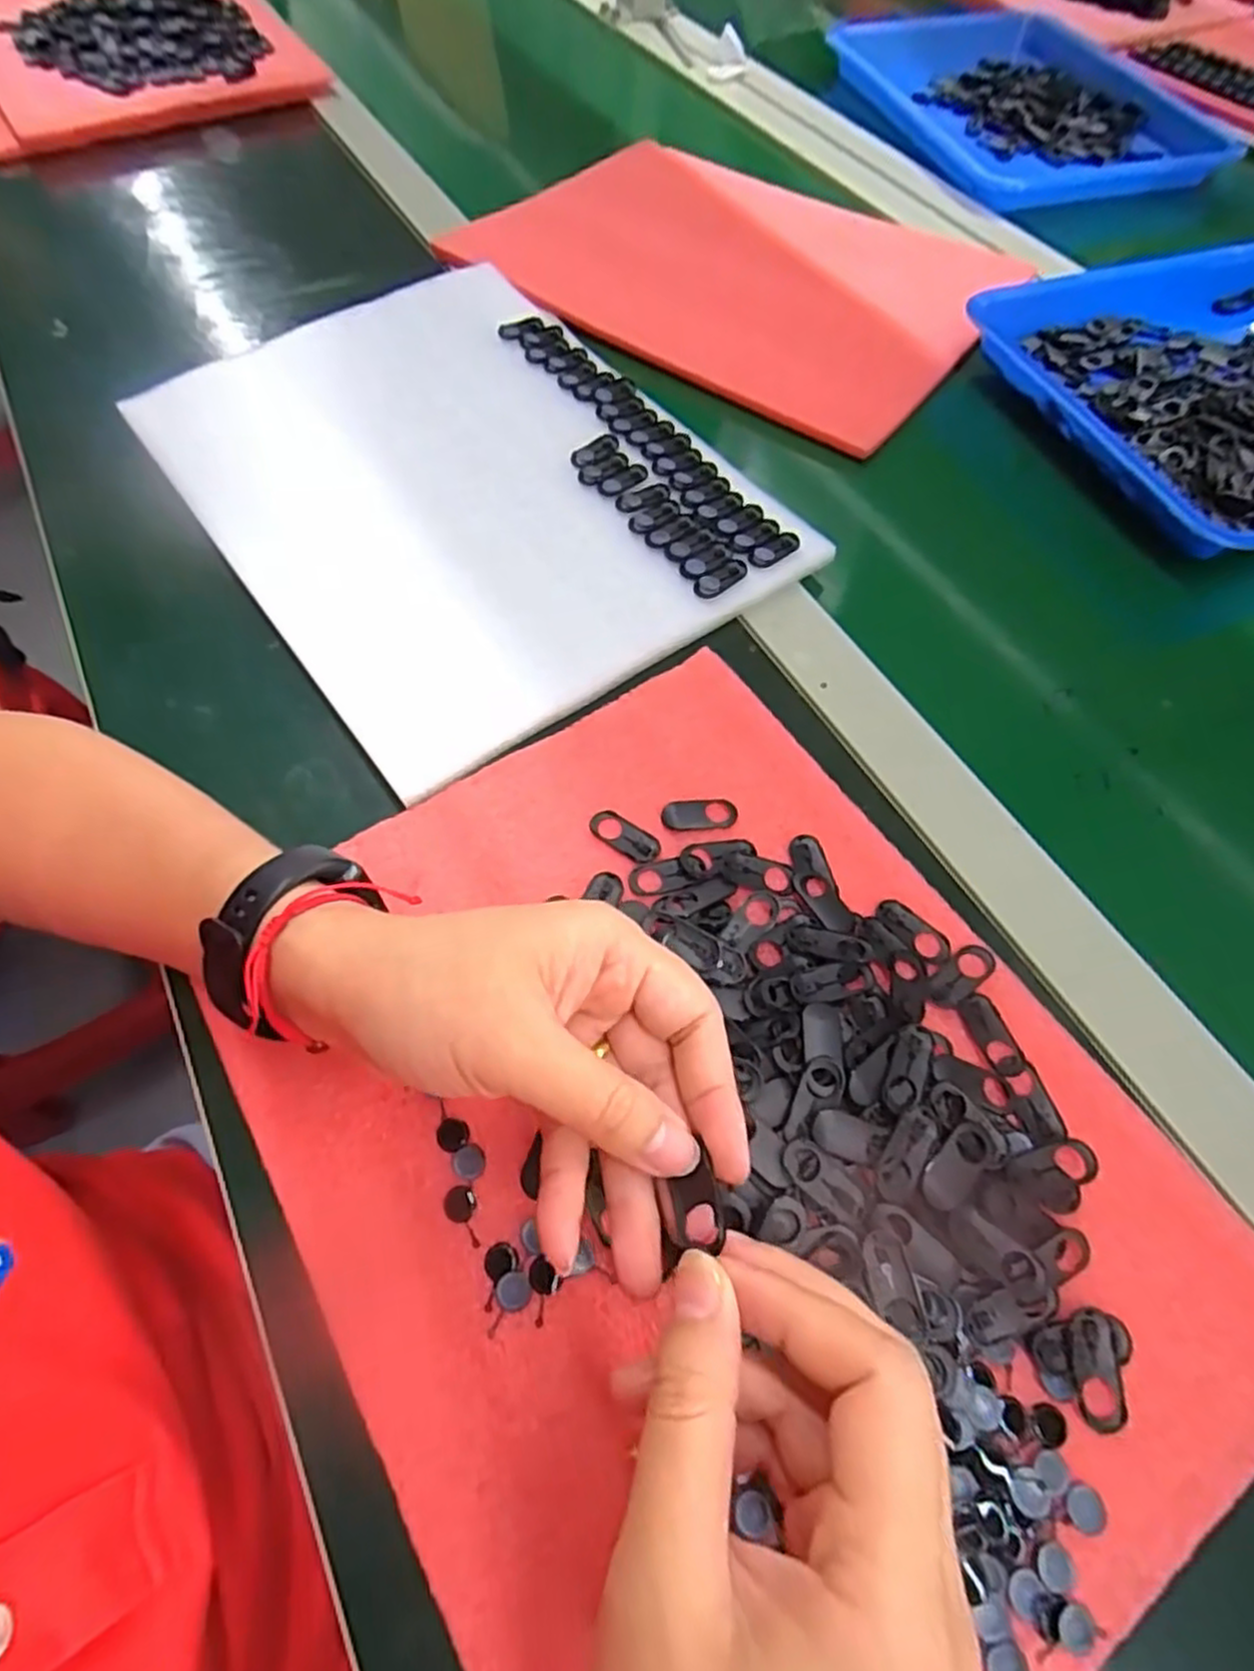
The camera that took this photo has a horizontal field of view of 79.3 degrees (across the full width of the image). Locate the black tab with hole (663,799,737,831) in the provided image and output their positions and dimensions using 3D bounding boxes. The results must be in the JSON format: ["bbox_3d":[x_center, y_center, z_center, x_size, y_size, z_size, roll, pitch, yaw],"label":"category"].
[{"bbox_3d":[0.031,-0.009,0.320,0.031,0.004,0.015,-1,61,-2],"label":"black tab with hole"}]

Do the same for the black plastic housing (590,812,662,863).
[{"bbox_3d":[-0.001,0.000,0.315,0.032,0.004,0.013,33,65,15],"label":"black plastic housing"}]

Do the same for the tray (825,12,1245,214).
[{"bbox_3d":[0.378,-0.699,0.724,0.273,0.036,0.350,-15,63,-10],"label":"tray"}]

